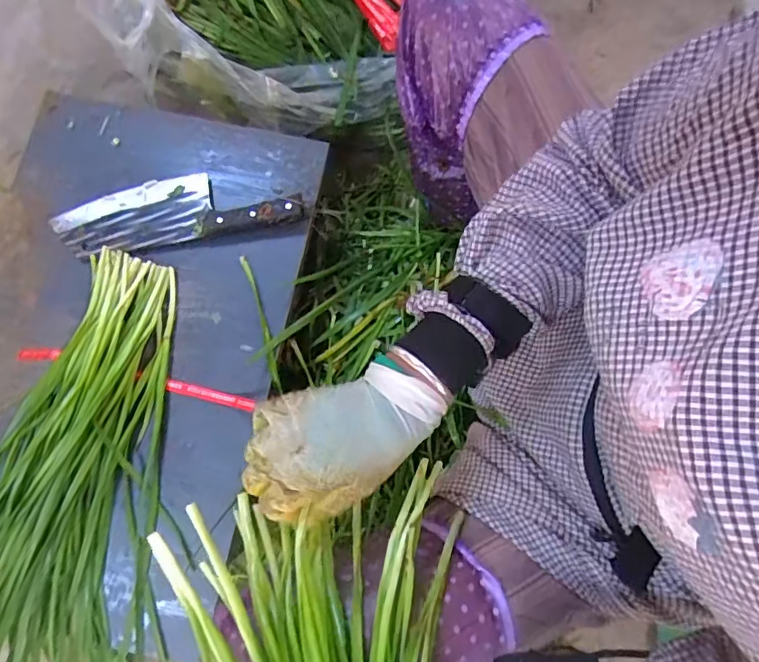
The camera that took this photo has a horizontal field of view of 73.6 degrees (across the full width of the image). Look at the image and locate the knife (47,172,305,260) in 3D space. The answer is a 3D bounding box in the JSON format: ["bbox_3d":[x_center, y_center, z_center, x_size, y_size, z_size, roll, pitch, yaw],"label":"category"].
[{"bbox_3d":[-0.246,-0.149,0.608,0.298,0.029,0.082,-9,78,-1],"label":"knife"}]

